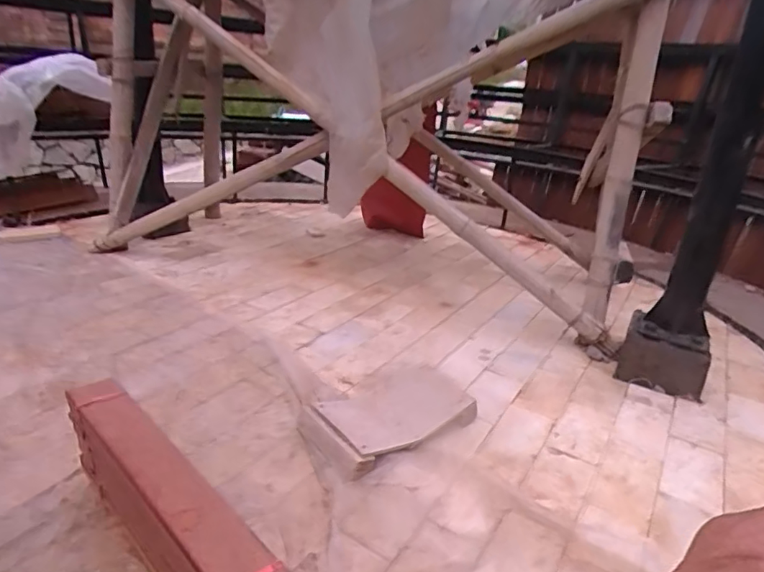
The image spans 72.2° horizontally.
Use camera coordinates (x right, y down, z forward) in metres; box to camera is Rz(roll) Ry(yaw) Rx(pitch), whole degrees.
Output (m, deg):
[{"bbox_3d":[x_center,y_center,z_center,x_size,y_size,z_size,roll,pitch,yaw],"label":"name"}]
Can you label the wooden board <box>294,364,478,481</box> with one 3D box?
[{"bbox_3d":[0.012,0.250,1.031,0.329,0.050,0.207,-13,27,-37],"label":"wooden board"}]

